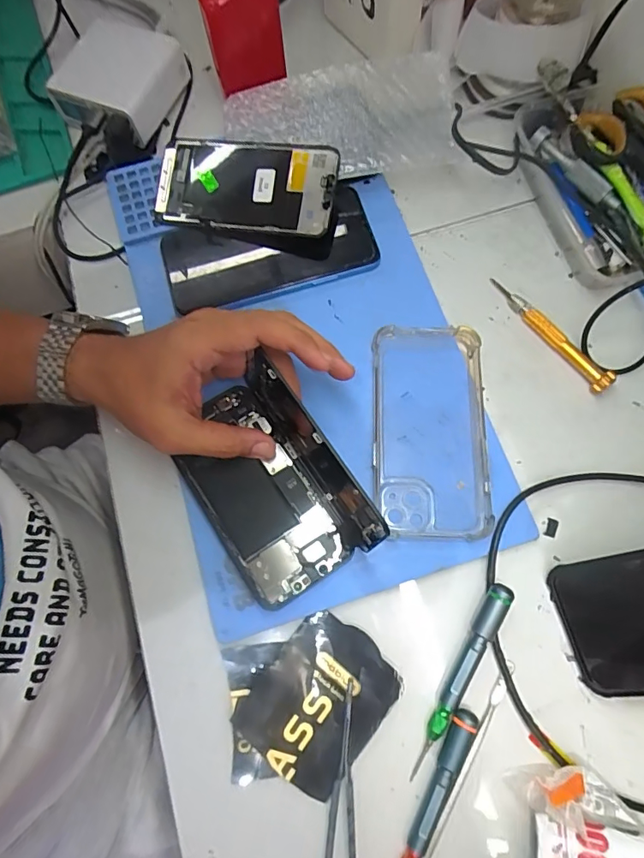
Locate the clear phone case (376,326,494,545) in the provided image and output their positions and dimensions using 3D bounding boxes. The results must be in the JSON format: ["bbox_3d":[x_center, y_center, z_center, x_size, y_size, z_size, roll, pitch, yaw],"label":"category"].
[{"bbox_3d":[0.076,-0.002,0.339,0.078,0.015,0.150,2,75,0],"label":"clear phone case"}]

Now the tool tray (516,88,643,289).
[{"bbox_3d":[0.226,-0.189,0.381,0.111,0.043,0.168,-15,74,-2],"label":"tool tray"}]

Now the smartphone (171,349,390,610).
[{"bbox_3d":[-0.034,0.029,0.303,0.092,0.070,0.143,-34,78,-9],"label":"smartphone"}]

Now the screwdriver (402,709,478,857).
[{"bbox_3d":[0.060,0.223,0.280,0.013,0.012,0.121,26,76,10],"label":"screwdriver"}]

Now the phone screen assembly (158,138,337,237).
[{"bbox_3d":[-0.061,-0.191,0.381,0.146,0.007,0.070,10,87,11],"label":"phone screen assembly"}]

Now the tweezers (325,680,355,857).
[{"bbox_3d":[0.012,0.221,0.284,0.018,0.007,0.131,2,74,3],"label":"tweezers"}]

